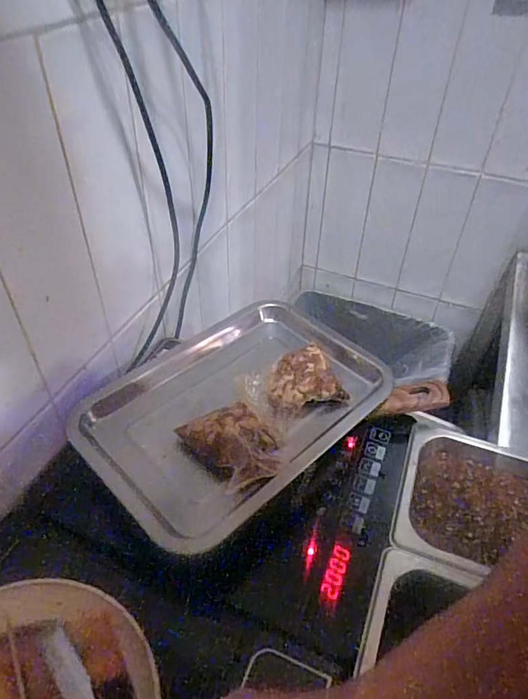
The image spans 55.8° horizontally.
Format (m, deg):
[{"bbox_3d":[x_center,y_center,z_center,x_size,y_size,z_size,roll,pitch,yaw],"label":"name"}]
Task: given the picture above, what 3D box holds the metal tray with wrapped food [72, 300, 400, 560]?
[{"bbox_3d":[-0.030,0.050,0.532,0.315,0.046,0.223,-32,53,-33],"label":"metal tray with wrapped food"}]

